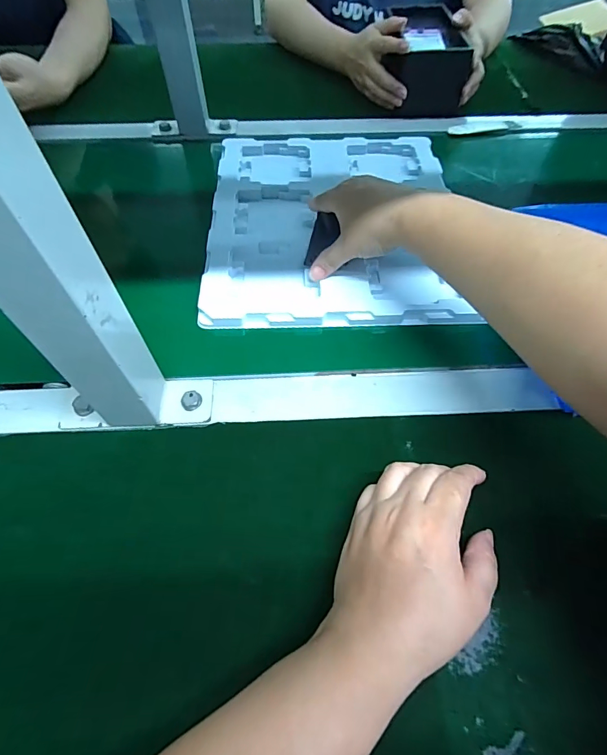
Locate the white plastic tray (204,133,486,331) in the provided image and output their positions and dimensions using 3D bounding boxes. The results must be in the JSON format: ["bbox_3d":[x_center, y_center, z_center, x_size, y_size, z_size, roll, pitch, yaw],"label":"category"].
[{"bbox_3d":[0.032,-0.184,0.451,0.264,0.015,0.317,0,58,-1],"label":"white plastic tray"}]

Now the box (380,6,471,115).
[{"bbox_3d":[0.172,-0.482,0.602,0.115,0.073,0.170,-5,57,-4],"label":"box"}]

